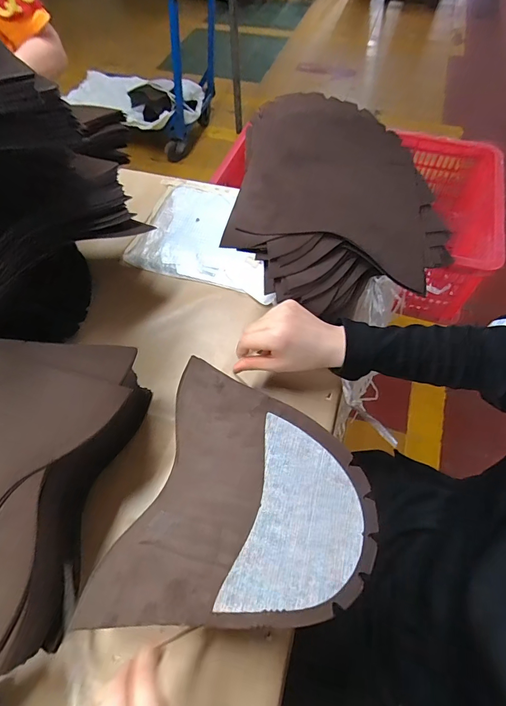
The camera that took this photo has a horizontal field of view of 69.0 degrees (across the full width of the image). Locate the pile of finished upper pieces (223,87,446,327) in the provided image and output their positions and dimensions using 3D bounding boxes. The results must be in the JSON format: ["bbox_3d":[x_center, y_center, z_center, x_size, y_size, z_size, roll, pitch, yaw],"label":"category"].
[{"bbox_3d":[0.119,-0.196,0.501,0.294,0.119,0.295,20,61,12],"label":"pile of finished upper pieces"}]

